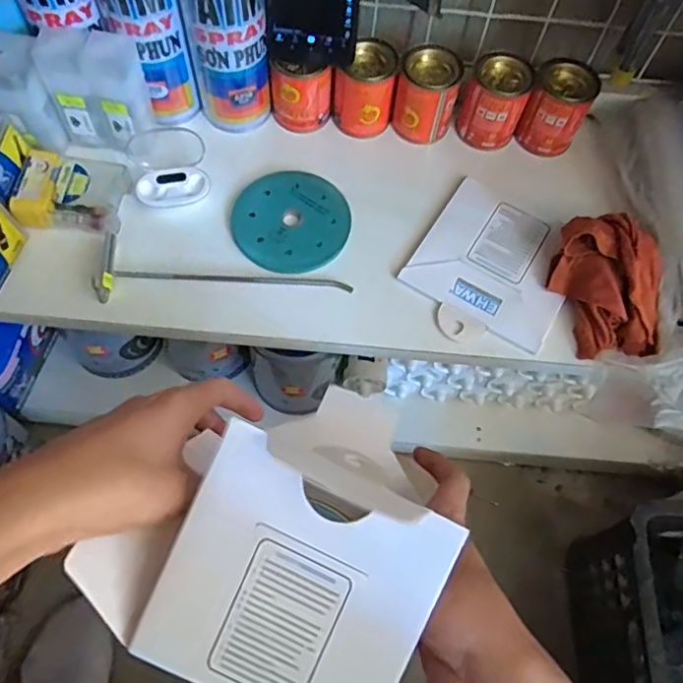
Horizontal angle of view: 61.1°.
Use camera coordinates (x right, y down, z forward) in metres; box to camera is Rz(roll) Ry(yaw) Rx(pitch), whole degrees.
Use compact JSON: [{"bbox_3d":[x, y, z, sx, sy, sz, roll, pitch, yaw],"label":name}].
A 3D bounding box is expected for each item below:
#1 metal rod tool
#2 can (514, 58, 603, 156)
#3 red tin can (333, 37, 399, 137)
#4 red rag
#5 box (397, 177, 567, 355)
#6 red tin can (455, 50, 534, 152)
[{"bbox_3d":[-0.094,-0.054,0.475,0.202,0.025,0.055,4,62,-2],"label":"metal rod tool"},{"bbox_3d":[0.200,-0.216,0.538,0.053,0.069,0.049,2,62,-3],"label":"can"},{"bbox_3d":[0.021,-0.231,0.533,0.056,0.067,0.048,8,62,1],"label":"red tin can"},{"bbox_3d":[0.216,-0.048,0.469,0.079,0.050,0.109,2,62,-3],"label":"red rag"},{"bbox_3d":[0.131,-0.064,0.498,0.126,0.015,0.145,29,64,12],"label":"box"},{"bbox_3d":[0.141,-0.221,0.536,0.054,0.066,0.047,21,63,8],"label":"red tin can"}]

